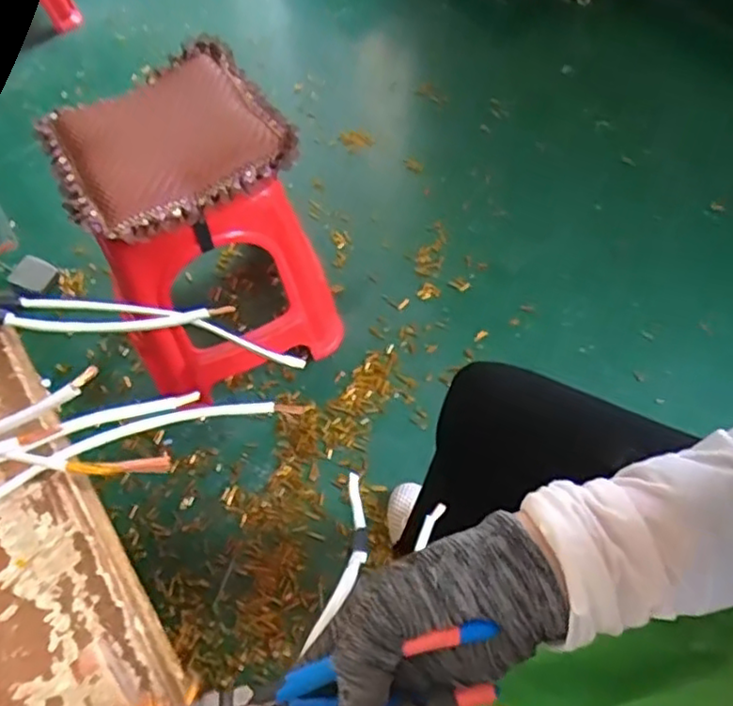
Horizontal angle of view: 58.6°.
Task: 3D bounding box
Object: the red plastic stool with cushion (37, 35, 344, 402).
[{"bbox_3d":[-0.282,-0.207,1.163,0.337,0.463,0.341,-26,60,-12],"label":"red plastic stool with cushion"}]

